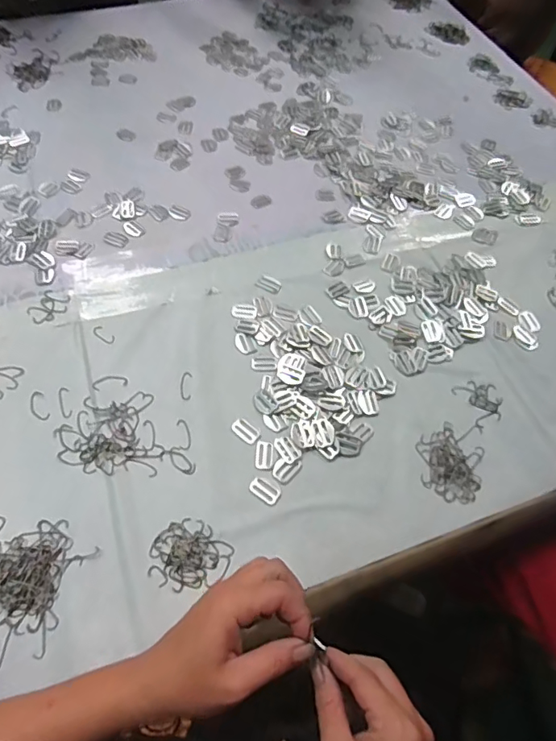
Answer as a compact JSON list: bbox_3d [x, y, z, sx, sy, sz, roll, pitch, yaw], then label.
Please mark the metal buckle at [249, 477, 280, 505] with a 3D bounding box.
[{"bbox_3d":[-0.014,0.127,0.517,0.033,0.004,0.019,31,61,15],"label":"metal buckle"}]

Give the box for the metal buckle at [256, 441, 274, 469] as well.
[{"bbox_3d":[-0.015,0.093,0.537,0.019,0.004,0.031,3,58,-1],"label":"metal buckle"}]

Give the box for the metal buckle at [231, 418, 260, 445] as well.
[{"bbox_3d":[-0.037,0.068,0.555,0.034,0.004,0.021,34,62,17],"label":"metal buckle"}]

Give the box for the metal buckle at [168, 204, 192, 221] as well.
[{"bbox_3d":[-0.148,-0.236,0.732,0.035,0.004,0.027,23,59,11],"label":"metal buckle"}]

